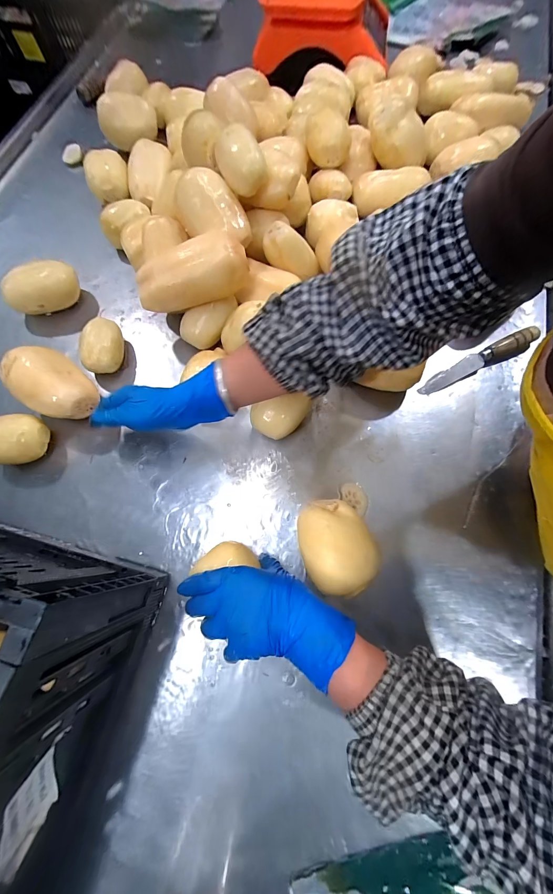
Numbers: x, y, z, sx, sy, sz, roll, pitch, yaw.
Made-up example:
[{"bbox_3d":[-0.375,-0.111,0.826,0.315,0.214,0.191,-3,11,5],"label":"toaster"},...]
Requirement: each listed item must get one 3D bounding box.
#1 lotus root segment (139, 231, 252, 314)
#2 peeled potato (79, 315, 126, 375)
[{"bbox_3d":[-0.118,-0.242,0.424,0.152,0.066,0.051,-10,71,-2],"label":"lotus root segment"},{"bbox_3d":[-0.262,-0.155,0.473,0.048,0.051,0.087,0,71,1],"label":"peeled potato"}]

